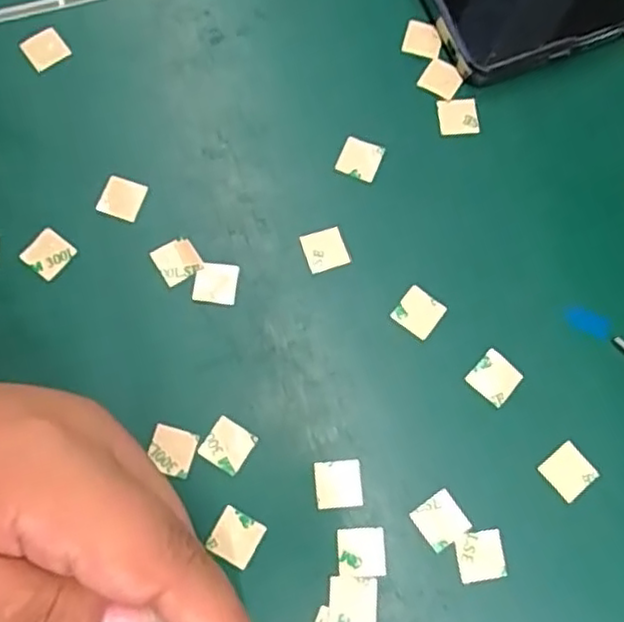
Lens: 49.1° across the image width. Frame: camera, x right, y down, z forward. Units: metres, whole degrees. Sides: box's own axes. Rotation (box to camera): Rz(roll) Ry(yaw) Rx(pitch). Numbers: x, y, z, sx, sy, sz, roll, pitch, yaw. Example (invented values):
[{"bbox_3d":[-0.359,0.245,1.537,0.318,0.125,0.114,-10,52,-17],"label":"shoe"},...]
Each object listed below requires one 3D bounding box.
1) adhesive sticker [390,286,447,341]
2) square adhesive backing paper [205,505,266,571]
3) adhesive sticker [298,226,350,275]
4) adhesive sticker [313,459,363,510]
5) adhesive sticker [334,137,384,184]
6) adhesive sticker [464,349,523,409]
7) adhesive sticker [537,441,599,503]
[{"bbox_3d":[0.039,0.001,0.250,0.015,0.004,0.016,37,77,5],"label":"adhesive sticker"},{"bbox_3d":[-0.025,0.075,0.227,0.015,0.004,0.016,30,67,2],"label":"square adhesive backing paper"},{"bbox_3d":[0.005,-0.023,0.255,0.015,0.004,0.015,-17,80,-9],"label":"adhesive sticker"},{"bbox_3d":[0.009,0.059,0.231,0.016,0.004,0.016,-5,74,-3],"label":"adhesive sticker"},{"bbox_3d":[0.019,-0.059,0.266,0.016,0.004,0.015,23,83,-1],"label":"adhesive sticker"},{"bbox_3d":[0.065,0.024,0.244,0.015,0.004,0.015,42,80,7],"label":"adhesive sticker"},{"bbox_3d":[0.089,0.056,0.236,0.015,0.004,0.016,-39,78,-7],"label":"adhesive sticker"}]

